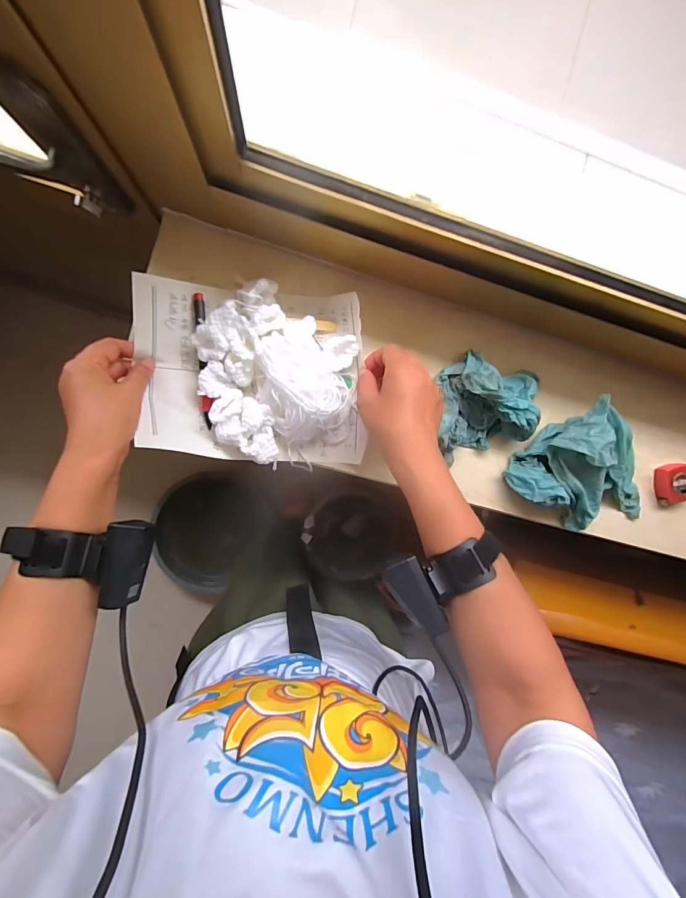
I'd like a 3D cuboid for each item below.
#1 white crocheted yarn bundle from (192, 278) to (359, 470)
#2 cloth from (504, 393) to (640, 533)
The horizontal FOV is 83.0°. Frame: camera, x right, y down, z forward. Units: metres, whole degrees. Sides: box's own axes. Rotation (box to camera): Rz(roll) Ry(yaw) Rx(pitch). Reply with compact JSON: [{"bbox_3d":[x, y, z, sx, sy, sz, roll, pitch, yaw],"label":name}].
[{"bbox_3d":[-0.072,-0.071,0.402,0.171,0.049,0.157,0,94,-7],"label":"white crocheted yarn bundle"},{"bbox_3d":[0.287,0.045,0.439,0.161,0.070,0.123,45,88,-7],"label":"cloth"}]

